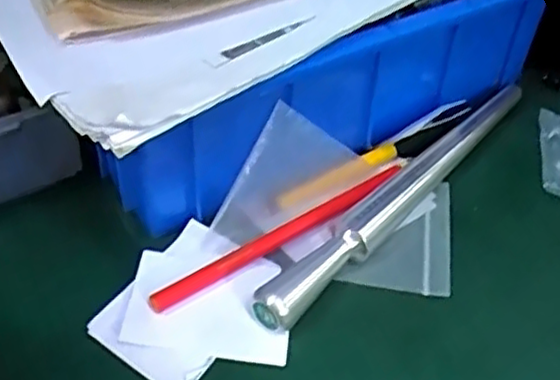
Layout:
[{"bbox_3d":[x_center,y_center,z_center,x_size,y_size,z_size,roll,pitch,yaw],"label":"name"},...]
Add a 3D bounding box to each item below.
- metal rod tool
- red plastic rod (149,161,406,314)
[{"bbox_3d":[0.069,0.000,0.370,0.018,0.019,0.226,33,52,28],"label":"metal rod tool"},{"bbox_3d":[0.004,0.019,0.348,0.154,0.010,0.013,-25,50,-25],"label":"red plastic rod"}]

